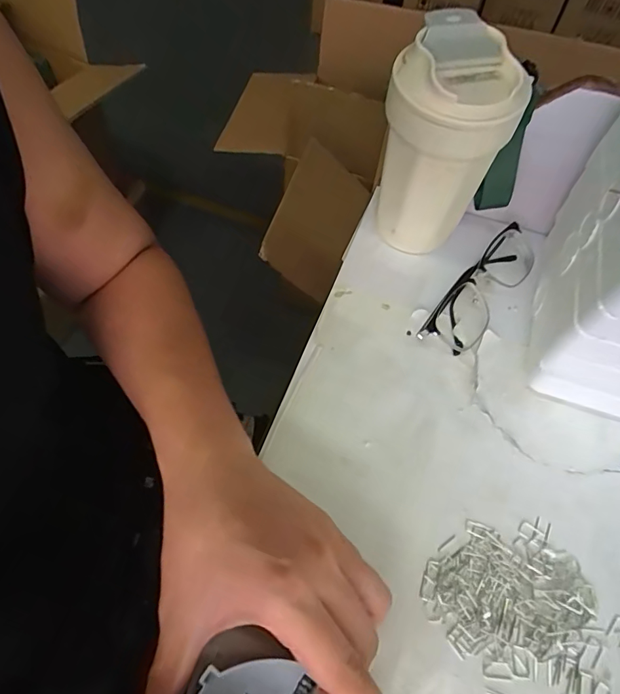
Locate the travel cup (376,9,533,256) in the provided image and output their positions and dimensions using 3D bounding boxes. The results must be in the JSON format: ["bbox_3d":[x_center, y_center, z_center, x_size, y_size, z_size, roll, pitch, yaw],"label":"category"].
[{"bbox_3d":[0.093,-0.138,0.363,0.083,0.159,0.077,2,58,-3],"label":"travel cup"}]

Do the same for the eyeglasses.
[{"bbox_3d":[0.138,-0.046,0.391,0.040,0.026,0.142,36,62,17],"label":"eyeglasses"}]

